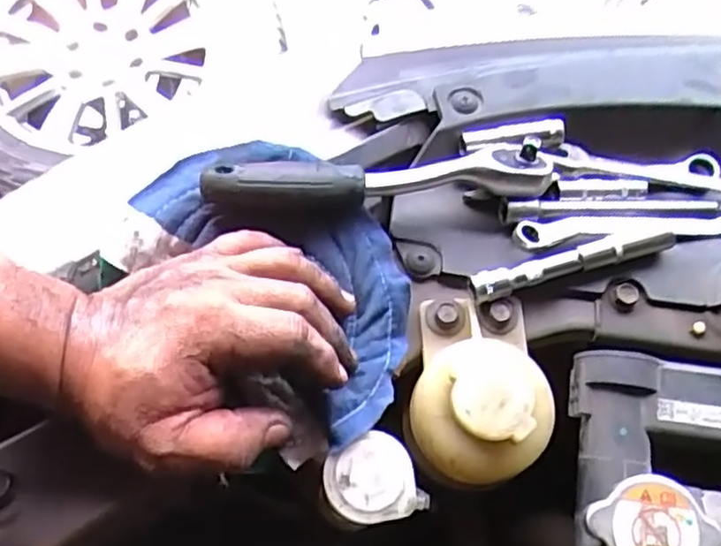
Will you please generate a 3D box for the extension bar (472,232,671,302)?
[{"bbox_3d":[0.120,-0.005,0.396,0.118,0.014,0.015,-15,72,-6],"label":"extension bar"}]

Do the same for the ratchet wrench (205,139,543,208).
[{"bbox_3d":[0.014,-0.053,0.388,0.194,0.025,0.026,-5,71,-15],"label":"ratchet wrench"}]

